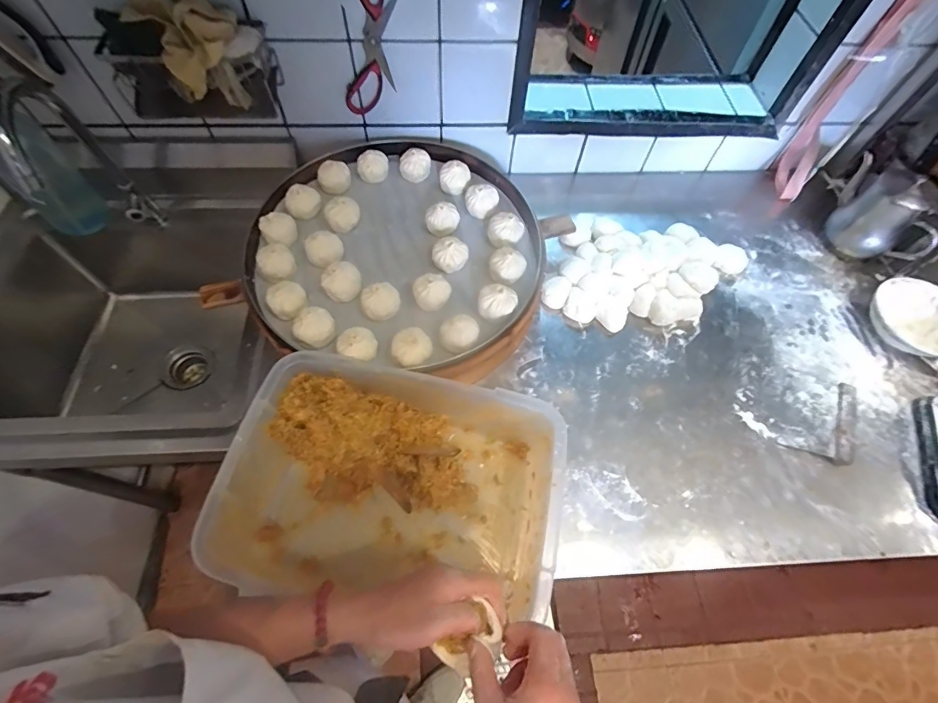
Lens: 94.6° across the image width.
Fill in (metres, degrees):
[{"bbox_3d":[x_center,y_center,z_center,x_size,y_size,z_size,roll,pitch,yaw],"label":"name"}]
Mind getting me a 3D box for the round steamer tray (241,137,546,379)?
[{"bbox_3d":[-0.123,-0.189,0.763,0.487,0.072,0.495,5,62,0],"label":"round steamer tray"}]

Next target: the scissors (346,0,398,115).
[{"bbox_3d":[-0.164,-0.519,0.719,0.085,0.266,0.012,-2,65,-13],"label":"scissors"}]

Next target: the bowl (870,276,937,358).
[{"bbox_3d":[0.791,-0.053,0.769,0.131,0.071,0.130,1,62,-2],"label":"bowl"}]

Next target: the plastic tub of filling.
[{"bbox_3d":[-0.103,0.177,0.584,0.408,0.144,0.266,14,62,5],"label":"plastic tub of filling"}]

